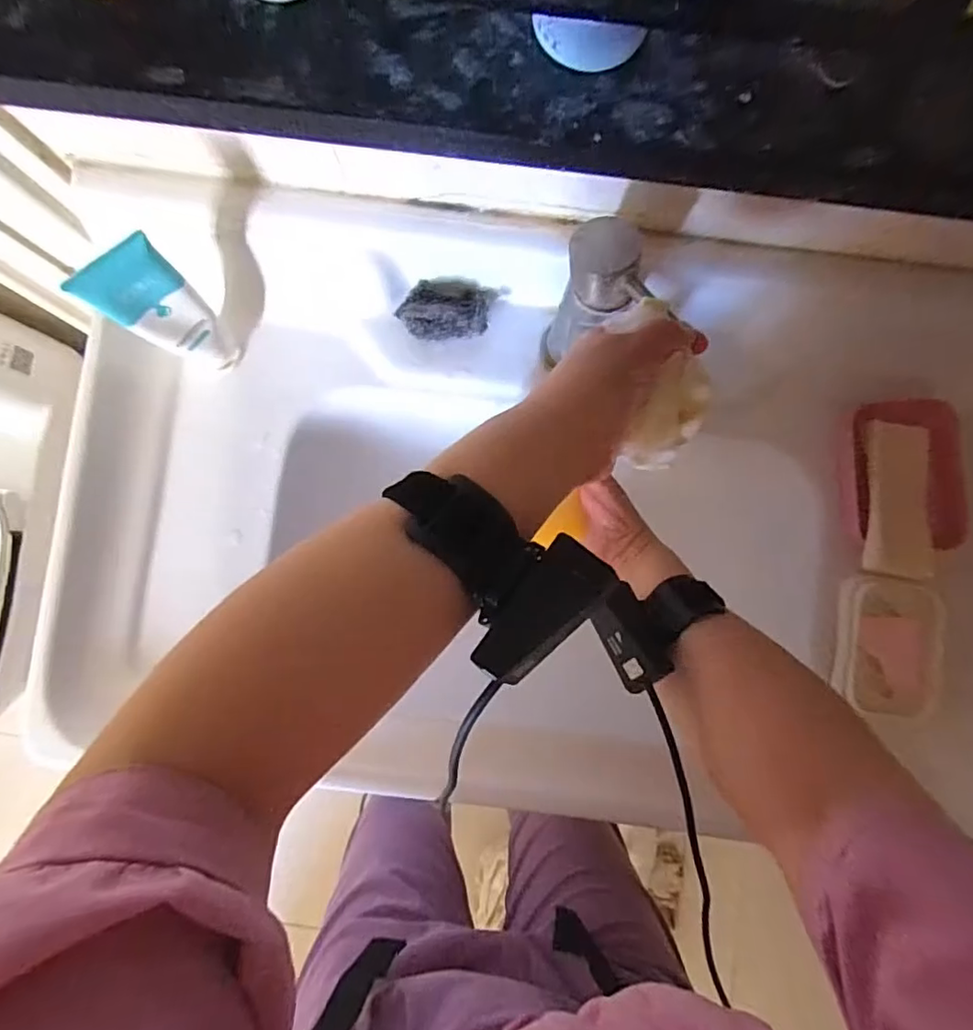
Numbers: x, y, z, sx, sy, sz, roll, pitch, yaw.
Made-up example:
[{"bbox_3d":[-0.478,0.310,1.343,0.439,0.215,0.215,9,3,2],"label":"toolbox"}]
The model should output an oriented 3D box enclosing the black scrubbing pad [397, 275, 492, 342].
[{"bbox_3d":[-0.037,-0.181,0.501,0.076,0.031,0.050,0,86,0],"label":"black scrubbing pad"}]

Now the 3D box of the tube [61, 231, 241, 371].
[{"bbox_3d":[-0.235,-0.150,0.433,0.022,0.154,0.054,39,87,2],"label":"tube"}]

